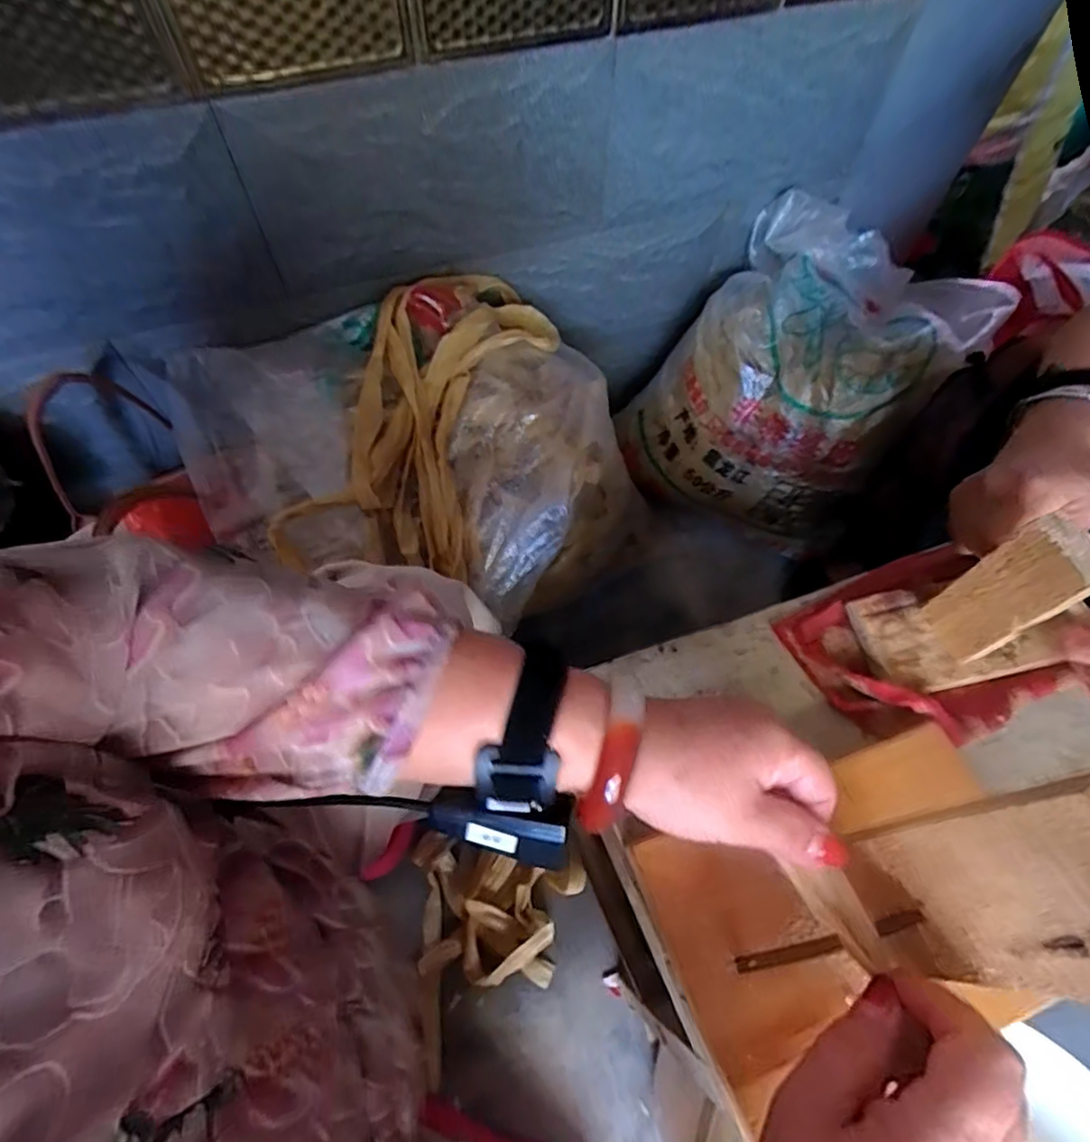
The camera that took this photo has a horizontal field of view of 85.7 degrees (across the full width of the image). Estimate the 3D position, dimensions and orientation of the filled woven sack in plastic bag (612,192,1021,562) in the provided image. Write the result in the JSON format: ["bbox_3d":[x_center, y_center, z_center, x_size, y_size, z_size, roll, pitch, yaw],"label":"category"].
[{"bbox_3d":[0.378,-0.289,0.899,0.343,0.304,0.427,39,67,19],"label":"filled woven sack in plastic bag"}]

